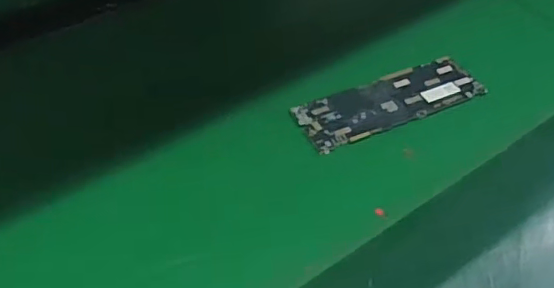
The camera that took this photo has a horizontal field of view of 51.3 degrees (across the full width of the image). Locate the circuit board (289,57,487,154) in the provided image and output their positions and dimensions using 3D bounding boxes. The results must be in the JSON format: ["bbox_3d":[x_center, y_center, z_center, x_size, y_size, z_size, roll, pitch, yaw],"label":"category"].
[{"bbox_3d":[0.072,-0.028,0.374,0.122,0.004,0.043,-22,49,-15],"label":"circuit board"}]

